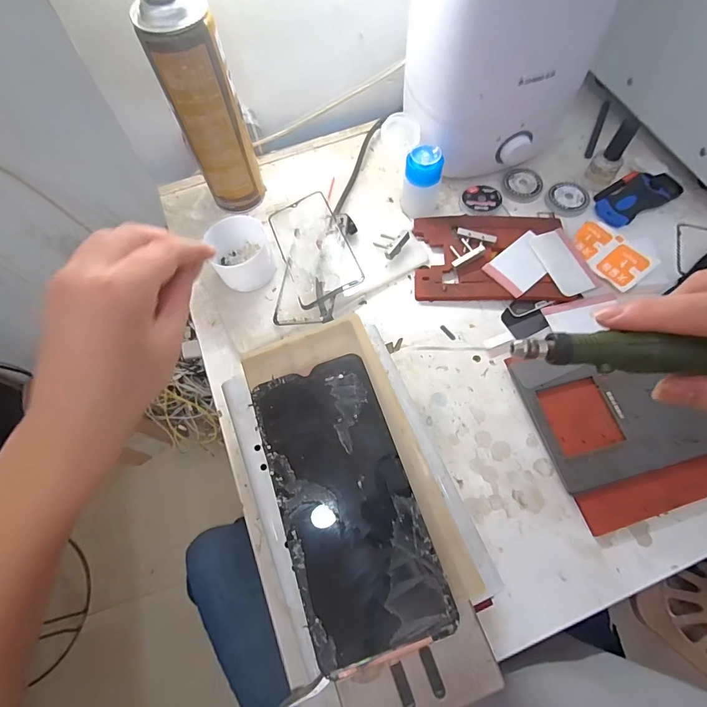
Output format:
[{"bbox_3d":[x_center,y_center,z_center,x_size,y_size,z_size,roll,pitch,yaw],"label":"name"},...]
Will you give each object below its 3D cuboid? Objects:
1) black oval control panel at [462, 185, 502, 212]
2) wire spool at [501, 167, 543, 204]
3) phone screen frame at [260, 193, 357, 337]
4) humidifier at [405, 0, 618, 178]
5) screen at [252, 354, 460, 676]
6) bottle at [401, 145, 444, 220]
[{"bbox_3d":[0.153,-0.185,0.475,0.043,0.009,0.042,-32,69,-12],"label":"black oval control panel"},{"bbox_3d":[0.210,-0.210,0.495,0.047,0.011,0.047,-1,66,1],"label":"wire spool"},{"bbox_3d":[-0.045,-0.120,0.445,0.072,0.006,0.147,-27,61,8],"label":"phone screen frame"},{"bbox_3d":[0.151,-0.319,0.398,0.165,0.262,0.158,30,72,14],"label":"humidifier"},{"bbox_3d":[-0.005,0.075,0.214,0.069,0.007,0.146,-18,67,-6],"label":"screen"},{"bbox_3d":[0.078,-0.192,0.452,0.040,0.074,0.037,12,67,7],"label":"bottle"}]

